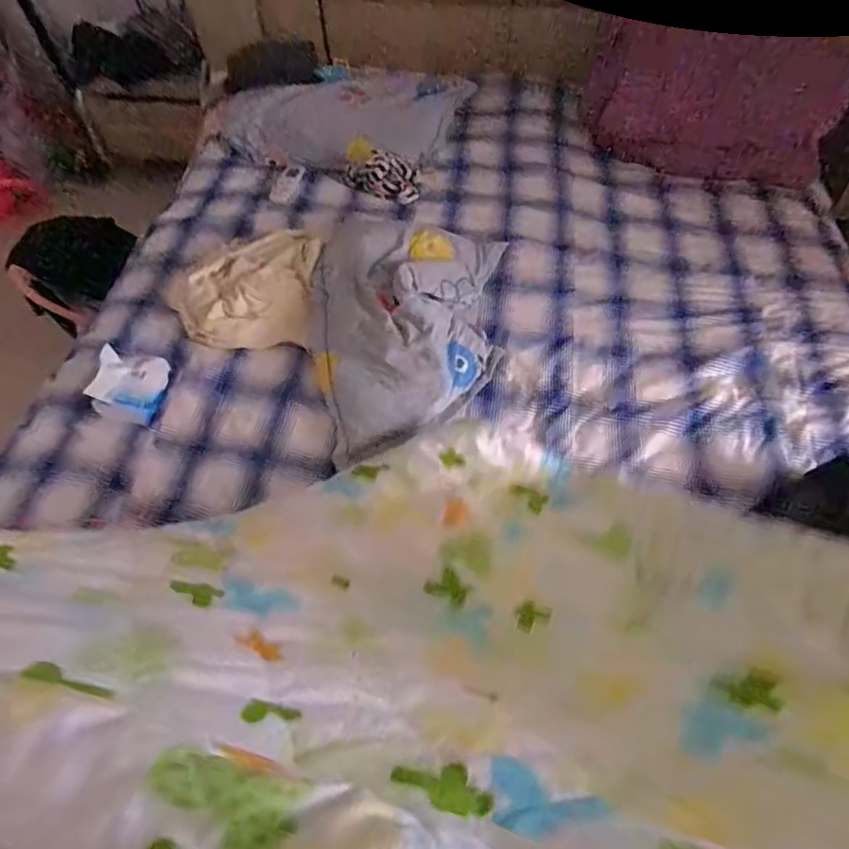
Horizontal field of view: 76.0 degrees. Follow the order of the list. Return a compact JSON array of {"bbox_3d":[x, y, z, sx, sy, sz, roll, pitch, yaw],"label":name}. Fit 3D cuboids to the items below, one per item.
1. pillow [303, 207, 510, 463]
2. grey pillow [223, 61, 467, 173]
[{"bbox_3d":[-0.043,-0.215,1.081,0.390,0.124,0.595,1,55,5],"label":"pillow"},{"bbox_3d":[-0.235,-0.865,1.533,0.653,0.077,0.420,11,57,12],"label":"grey pillow"}]

